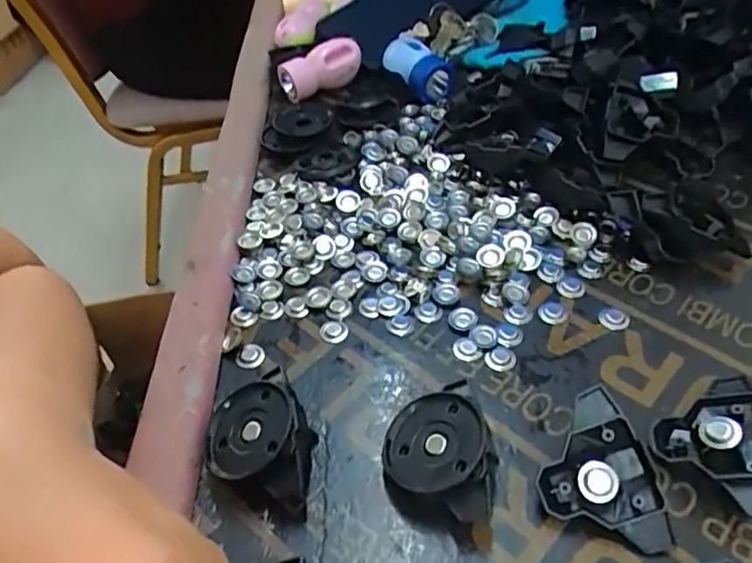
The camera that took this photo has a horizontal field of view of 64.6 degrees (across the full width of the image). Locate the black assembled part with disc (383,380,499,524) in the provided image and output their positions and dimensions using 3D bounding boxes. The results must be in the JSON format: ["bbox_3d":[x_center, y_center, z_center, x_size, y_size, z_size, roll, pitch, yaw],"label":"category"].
[{"bbox_3d":[0.029,0.069,0.241,0.048,0.021,0.042,12,60,34],"label":"black assembled part with disc"}]

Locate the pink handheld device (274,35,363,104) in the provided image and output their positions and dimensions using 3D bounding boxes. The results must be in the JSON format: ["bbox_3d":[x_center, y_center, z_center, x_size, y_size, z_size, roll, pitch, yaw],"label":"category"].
[{"bbox_3d":[-0.042,-0.168,0.464,0.063,0.024,0.035,-23,48,-16],"label":"pink handheld device"}]

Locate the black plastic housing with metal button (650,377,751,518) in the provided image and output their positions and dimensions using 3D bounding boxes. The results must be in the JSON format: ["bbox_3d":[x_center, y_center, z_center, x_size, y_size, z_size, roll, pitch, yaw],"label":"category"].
[{"bbox_3d":[0.142,0.063,0.238,0.047,0.023,0.049,-3,46,3],"label":"black plastic housing with metal button"}]

